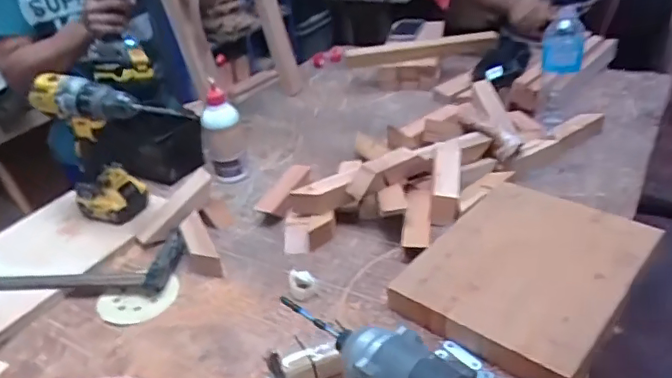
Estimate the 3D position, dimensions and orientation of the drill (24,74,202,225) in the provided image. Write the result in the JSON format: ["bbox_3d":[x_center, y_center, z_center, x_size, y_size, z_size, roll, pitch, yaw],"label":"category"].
[{"bbox_3d":[-0.373,-0.058,0.971,0.300,0.252,0.093,13,35,28],"label":"drill"}]

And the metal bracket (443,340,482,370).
[{"bbox_3d":[0.161,0.211,0.710,0.014,0.010,0.057,-24,35,-28],"label":"metal bracket"}]

